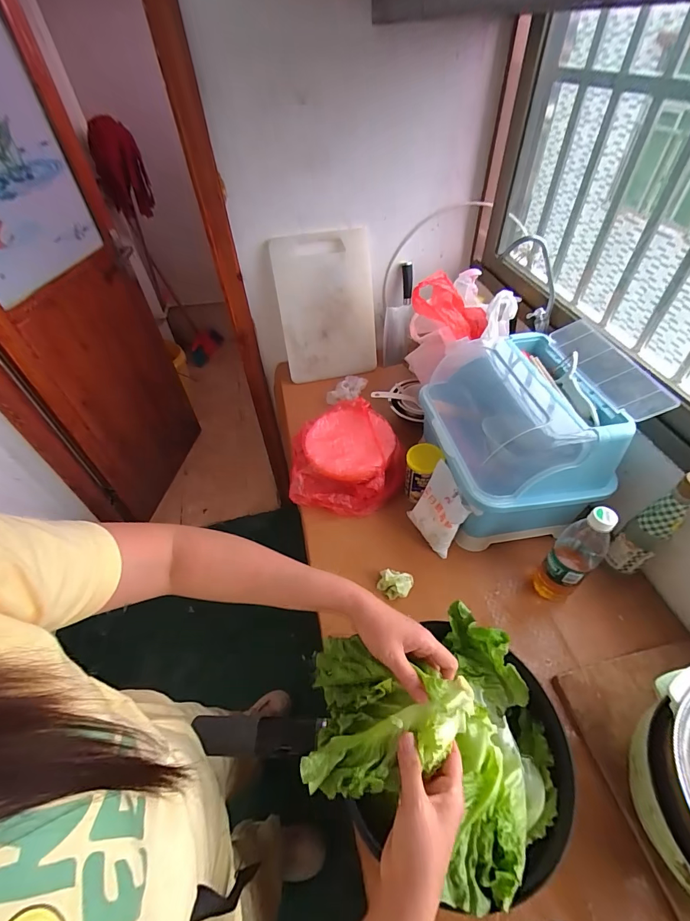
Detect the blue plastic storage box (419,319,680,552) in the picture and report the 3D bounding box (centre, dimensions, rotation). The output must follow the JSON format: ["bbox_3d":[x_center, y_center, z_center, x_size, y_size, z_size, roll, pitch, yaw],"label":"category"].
[{"bbox_3d":[0.339,-0.062,0.775,0.318,0.275,0.367,-8,48,-5],"label":"blue plastic storage box"}]

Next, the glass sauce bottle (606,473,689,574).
[{"bbox_3d":[0.512,0.103,0.639,0.059,0.222,0.061,-28,53,-21],"label":"glass sauce bottle"}]

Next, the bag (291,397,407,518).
[{"bbox_3d":[0.002,-0.011,0.894,0.247,0.091,0.269,-3,48,0],"label":"bag"}]

